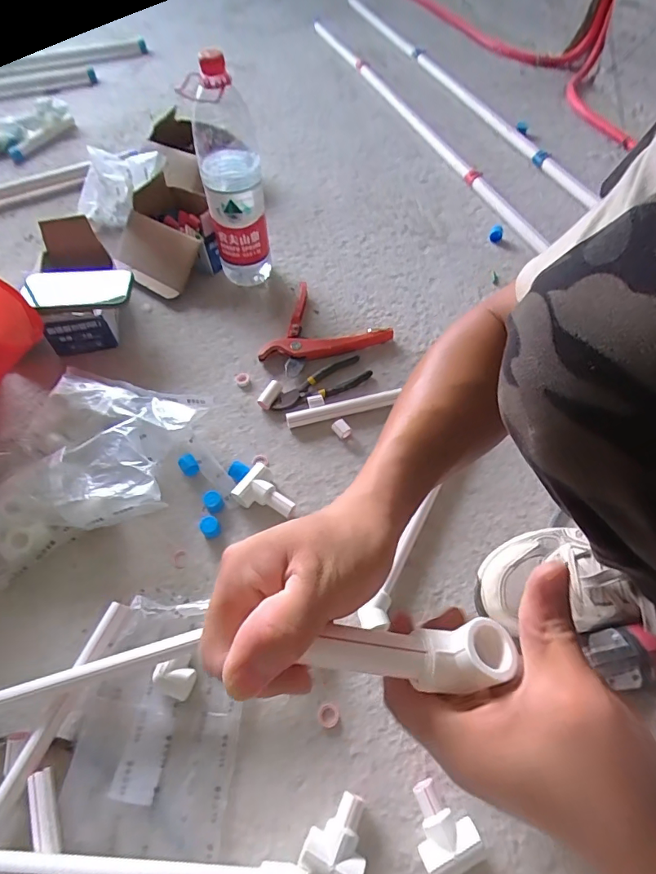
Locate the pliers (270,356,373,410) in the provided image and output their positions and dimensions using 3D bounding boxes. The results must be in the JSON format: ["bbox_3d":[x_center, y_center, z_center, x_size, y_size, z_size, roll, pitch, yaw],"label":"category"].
[{"bbox_3d":[-0.010,-0.076,0.676,0.155,0.007,0.051,-28,62,-15],"label":"pliers"}]

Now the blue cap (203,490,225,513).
[{"bbox_3d":[-0.145,0.082,0.578,0.022,0.017,0.024,-1,59,1],"label":"blue cap"}]

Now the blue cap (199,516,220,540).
[{"bbox_3d":[-0.146,0.112,0.565,0.022,0.020,0.024,-1,59,1],"label":"blue cap"}]

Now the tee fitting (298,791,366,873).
[{"bbox_3d":[0.011,0.356,0.406,0.053,0.030,0.063,22,62,14],"label":"tee fitting"}]

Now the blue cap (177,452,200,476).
[{"bbox_3d":[-0.187,0.037,0.609,0.022,0.017,0.027,-32,63,-17],"label":"blue cap"}]

